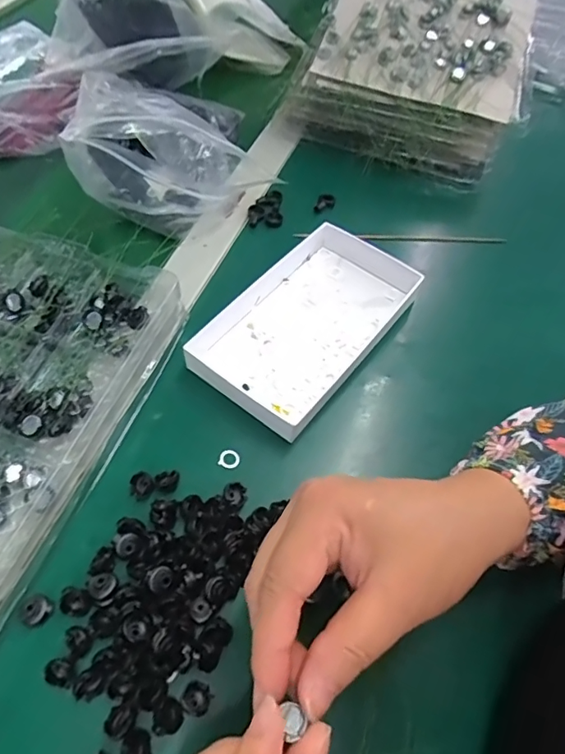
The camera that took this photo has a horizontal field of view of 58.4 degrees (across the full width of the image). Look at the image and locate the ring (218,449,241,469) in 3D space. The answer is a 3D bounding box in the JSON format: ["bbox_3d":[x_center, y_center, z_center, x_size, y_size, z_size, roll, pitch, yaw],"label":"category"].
[{"bbox_3d":[-0.035,0.054,0.337,0.014,0.004,0.012,21,58,12],"label":"ring"}]

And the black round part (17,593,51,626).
[{"bbox_3d":[-0.137,0.128,0.278,0.016,0.007,0.015,1,56,-1],"label":"black round part"}]

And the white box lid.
[{"bbox_3d":[0.016,-0.046,0.393,0.111,0.026,0.174,32,61,18],"label":"white box lid"}]

